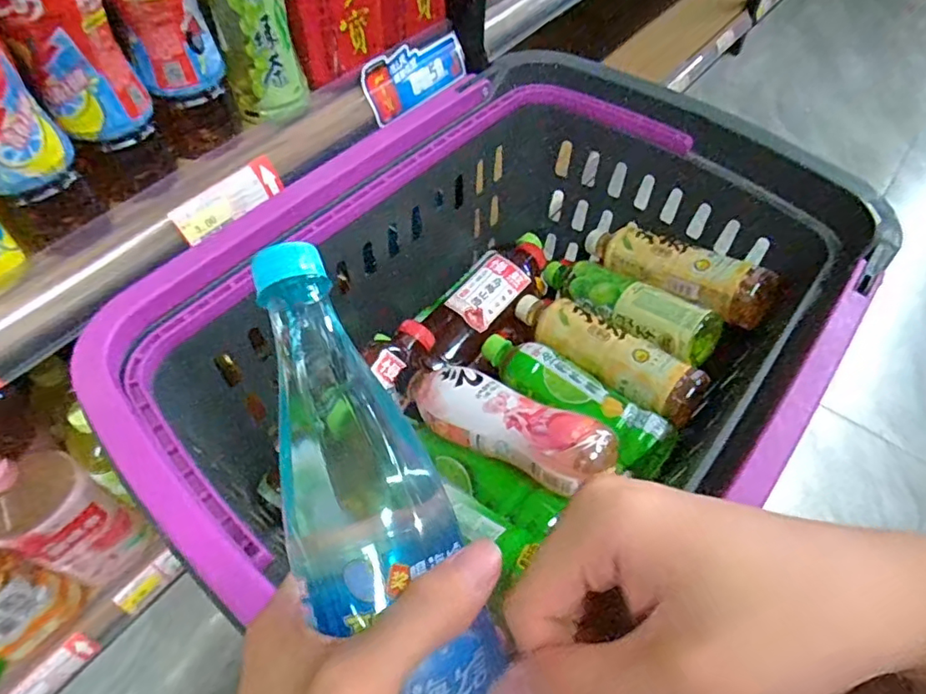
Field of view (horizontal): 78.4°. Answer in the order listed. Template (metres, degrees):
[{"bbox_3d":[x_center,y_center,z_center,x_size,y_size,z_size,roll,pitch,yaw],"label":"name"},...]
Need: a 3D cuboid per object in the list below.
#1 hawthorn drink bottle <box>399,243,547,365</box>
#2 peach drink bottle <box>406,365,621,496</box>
[{"bbox_3d":[0.018,-0.047,0.646,0.203,0.060,0.069,-35,55,-30],"label":"hawthorn drink bottle"},{"bbox_3d":[0.033,0.062,0.486,0.190,0.053,0.054,26,50,23],"label":"peach drink bottle"}]

